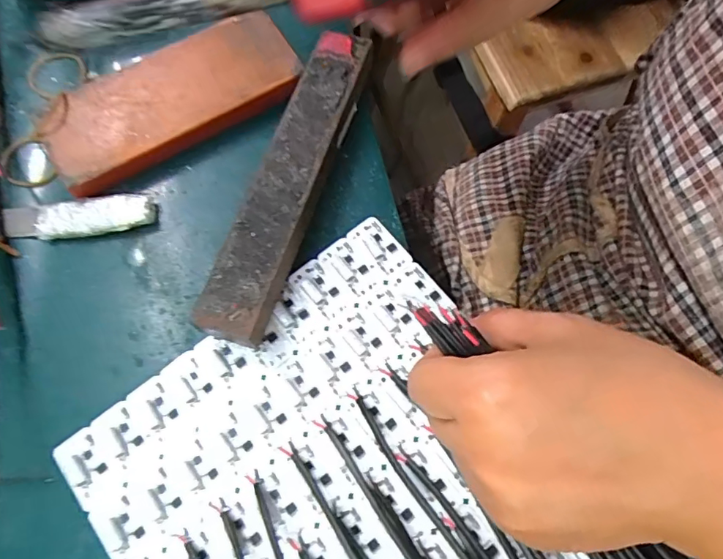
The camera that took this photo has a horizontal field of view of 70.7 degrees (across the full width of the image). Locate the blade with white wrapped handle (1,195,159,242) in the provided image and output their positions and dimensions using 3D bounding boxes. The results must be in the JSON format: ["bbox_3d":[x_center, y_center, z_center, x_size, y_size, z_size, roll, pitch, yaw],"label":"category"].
[{"bbox_3d":[-0.156,-0.034,0.280,0.083,0.012,0.021,-2,70,0],"label":"blade with white wrapped handle"}]

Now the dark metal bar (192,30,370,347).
[{"bbox_3d":[-0.036,-0.054,0.281,0.033,0.025,0.191,16,71,6],"label":"dark metal bar"}]

